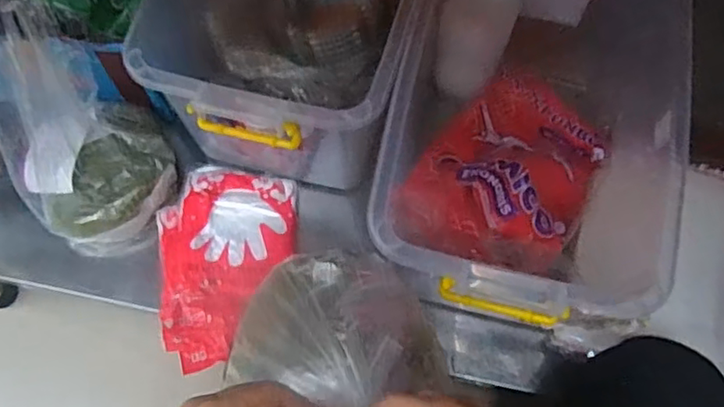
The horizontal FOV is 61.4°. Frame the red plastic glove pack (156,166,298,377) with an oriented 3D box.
[{"bbox_3d":[-0.164,0.071,0.754,0.166,0.025,0.240,-4,67,-2],"label":"red plastic glove pack"}]

